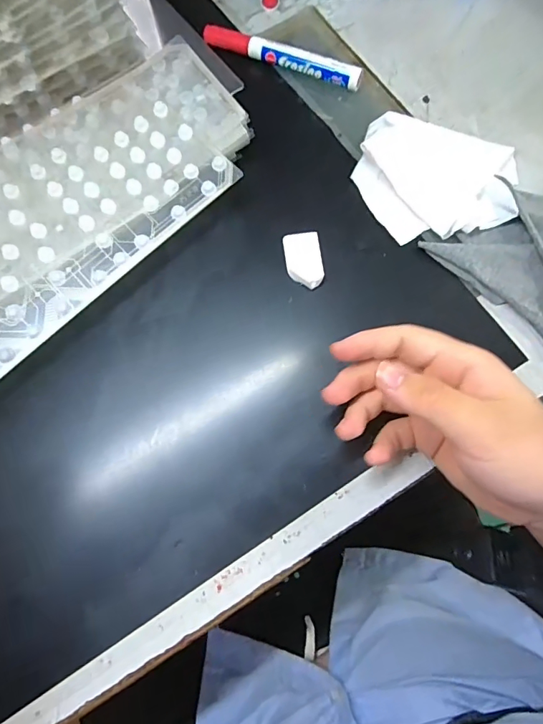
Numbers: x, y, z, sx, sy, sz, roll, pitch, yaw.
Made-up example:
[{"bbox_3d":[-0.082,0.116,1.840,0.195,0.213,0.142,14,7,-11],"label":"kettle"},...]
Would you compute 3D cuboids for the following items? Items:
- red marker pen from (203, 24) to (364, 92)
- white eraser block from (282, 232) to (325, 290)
[{"bbox_3d":[0.008,-0.257,0.373,0.140,0.021,0.016,24,79,4],"label":"red marker pen"},{"bbox_3d":[0.024,-0.074,0.324,0.026,0.007,0.042,-10,79,-3],"label":"white eraser block"}]

